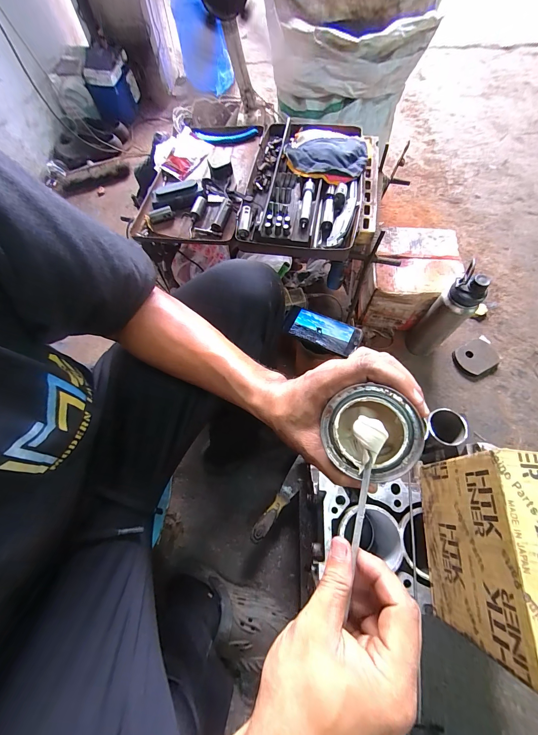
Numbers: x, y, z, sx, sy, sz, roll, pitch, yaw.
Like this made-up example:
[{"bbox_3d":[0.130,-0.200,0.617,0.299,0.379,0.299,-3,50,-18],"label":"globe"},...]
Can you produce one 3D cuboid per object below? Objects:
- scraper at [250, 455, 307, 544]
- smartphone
[{"bbox_3d":[0.027,0.283,0.621,0.036,0.017,0.187,32,71,15],"label":"scraper"},{"bbox_3d":[0.114,-0.080,0.630,0.163,0.007,0.078,23,68,12],"label":"smartphone"}]

